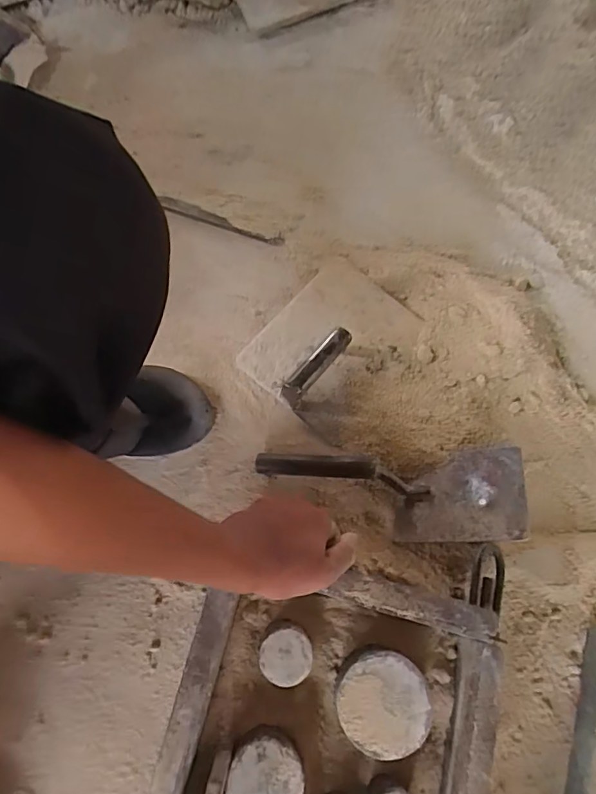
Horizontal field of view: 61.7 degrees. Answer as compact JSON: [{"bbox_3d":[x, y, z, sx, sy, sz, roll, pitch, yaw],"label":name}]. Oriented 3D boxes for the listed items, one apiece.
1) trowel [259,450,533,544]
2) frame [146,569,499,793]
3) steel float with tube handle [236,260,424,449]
[{"bbox_3d":[0.093,0.101,0.529,0.271,0.081,0.098,2,70,1],"label":"trowel"},{"bbox_3d":[0.023,0.276,0.402,0.251,0.048,0.254,13,70,5],"label":"frame"},{"bbox_3d":[0.049,-0.078,0.617,0.163,0.061,0.215,36,74,13],"label":"steel float with tube handle"}]

